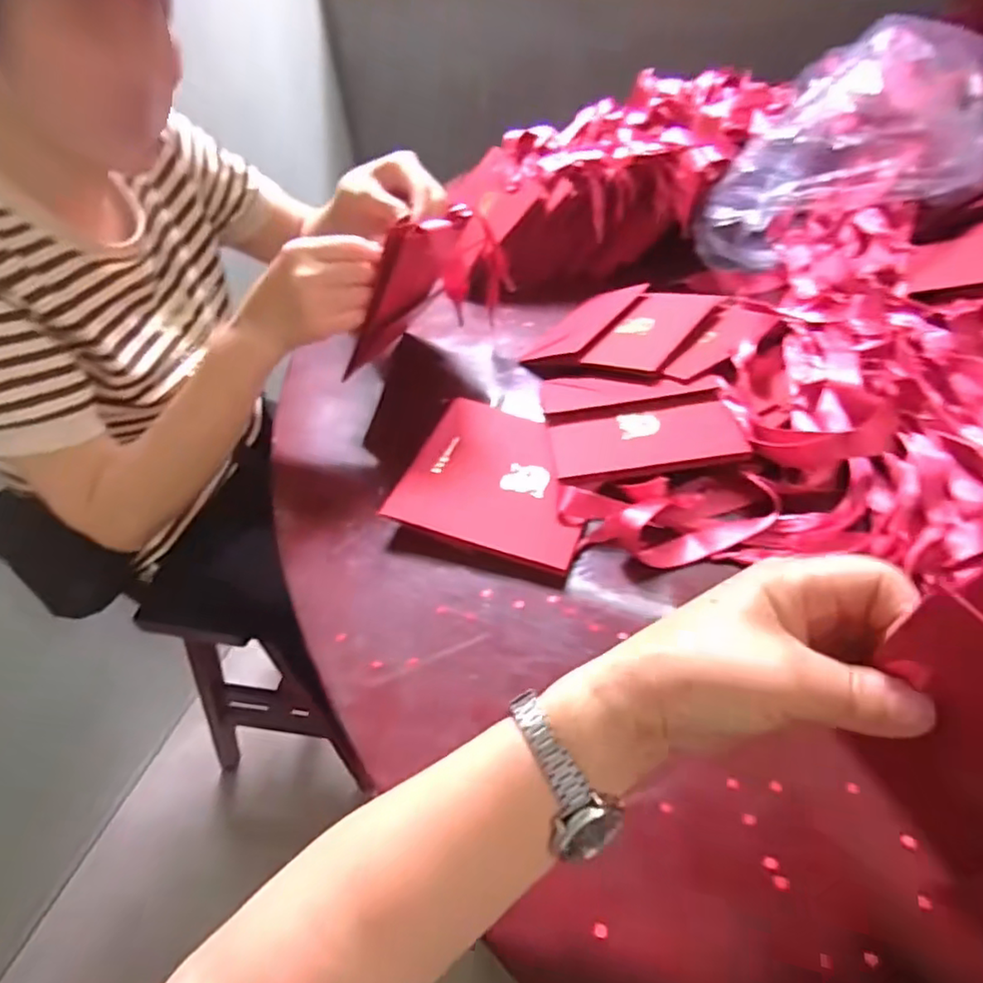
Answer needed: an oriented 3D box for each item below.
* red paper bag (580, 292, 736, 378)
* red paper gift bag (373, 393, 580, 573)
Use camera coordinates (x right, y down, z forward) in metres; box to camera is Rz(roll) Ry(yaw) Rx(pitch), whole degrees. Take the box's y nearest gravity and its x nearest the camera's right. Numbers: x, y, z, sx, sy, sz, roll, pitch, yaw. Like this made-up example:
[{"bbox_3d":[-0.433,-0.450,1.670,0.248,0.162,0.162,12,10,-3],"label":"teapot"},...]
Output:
[{"bbox_3d":[0.151,-0.148,0.575,0.073,0.011,0.138,22,56,34],"label":"red paper bag"},{"bbox_3d":[0.009,-0.011,0.486,0.139,0.020,0.137,14,50,18],"label":"red paper gift bag"}]

